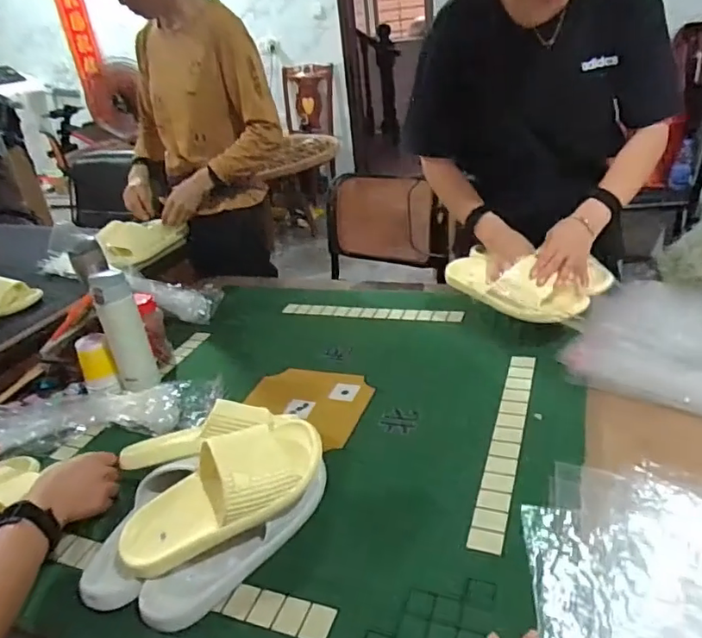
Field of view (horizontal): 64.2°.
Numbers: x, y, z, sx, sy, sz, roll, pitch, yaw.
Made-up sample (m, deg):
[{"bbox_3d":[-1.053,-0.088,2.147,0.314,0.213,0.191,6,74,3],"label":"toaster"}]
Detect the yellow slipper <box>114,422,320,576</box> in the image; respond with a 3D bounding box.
[{"bbox_3d":[-0.153,0.195,0.656,0.251,0.090,0.096,-31,34,-16],"label":"yellow slipper"}]

